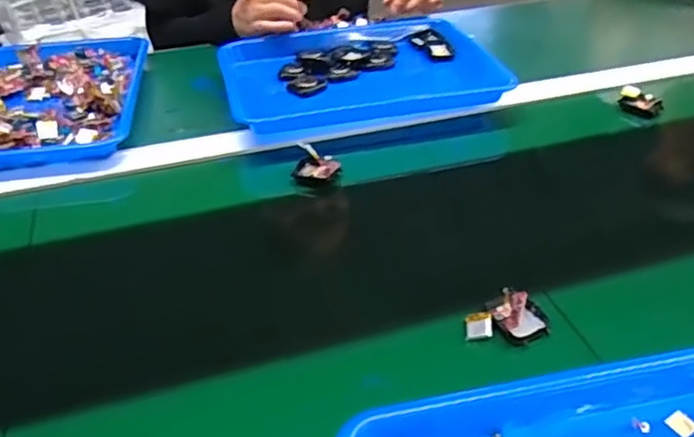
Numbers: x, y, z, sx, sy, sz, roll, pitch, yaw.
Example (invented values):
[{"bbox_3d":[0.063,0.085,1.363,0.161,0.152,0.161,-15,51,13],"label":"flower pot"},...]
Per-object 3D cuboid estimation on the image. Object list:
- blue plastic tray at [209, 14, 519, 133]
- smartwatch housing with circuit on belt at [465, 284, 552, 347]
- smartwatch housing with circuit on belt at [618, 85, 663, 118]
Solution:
[{"bbox_3d":[0.012,-0.195,0.830,0.339,0.040,0.259,-8,39,-9],"label":"blue plastic tray"},{"bbox_3d":[0.124,0.073,0.489,0.062,0.022,0.041,4,38,6],"label":"smartwatch housing with circuit on belt"},{"bbox_3d":[0.356,-0.142,0.770,0.048,0.022,0.037,26,45,29],"label":"smartwatch housing with circuit on belt"}]

